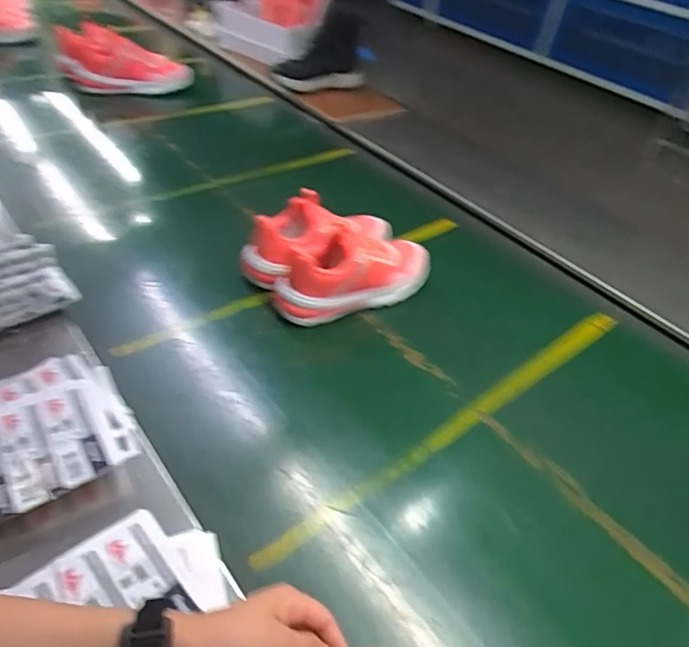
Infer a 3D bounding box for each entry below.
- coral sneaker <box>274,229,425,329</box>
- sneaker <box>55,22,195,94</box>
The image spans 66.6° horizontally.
[{"bbox_3d":[0.020,-0.093,0.822,0.267,0.121,0.091,-17,48,-24],"label":"coral sneaker"},{"bbox_3d":[-0.579,-0.691,1.386,0.324,0.148,0.130,-7,44,-15],"label":"sneaker"}]

